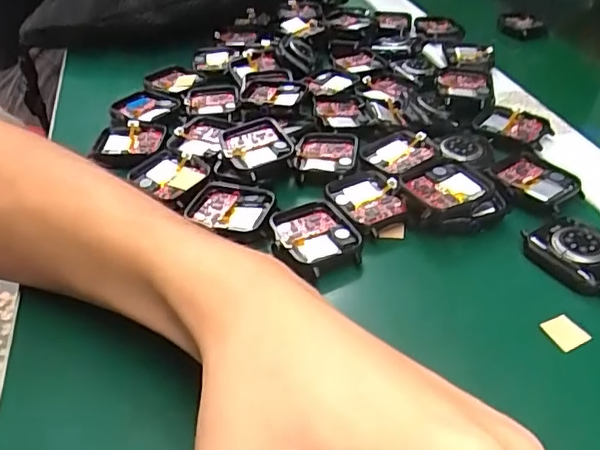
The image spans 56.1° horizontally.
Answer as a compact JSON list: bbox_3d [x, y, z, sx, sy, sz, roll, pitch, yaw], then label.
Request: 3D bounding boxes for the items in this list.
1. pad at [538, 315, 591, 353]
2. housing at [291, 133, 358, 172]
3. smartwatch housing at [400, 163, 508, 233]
[{"bbox_3d":[0.112,0.045,0.238,0.014,0.004,0.015,-22,45,-23],"label":"pad"},{"bbox_3d":[0.015,-0.044,0.336,0.039,0.008,0.036,-3,41,-2],"label":"housing"},{"bbox_3d":[0.082,-0.016,0.294,0.051,0.012,0.039,-14,42,-14],"label":"smartwatch housing"}]

